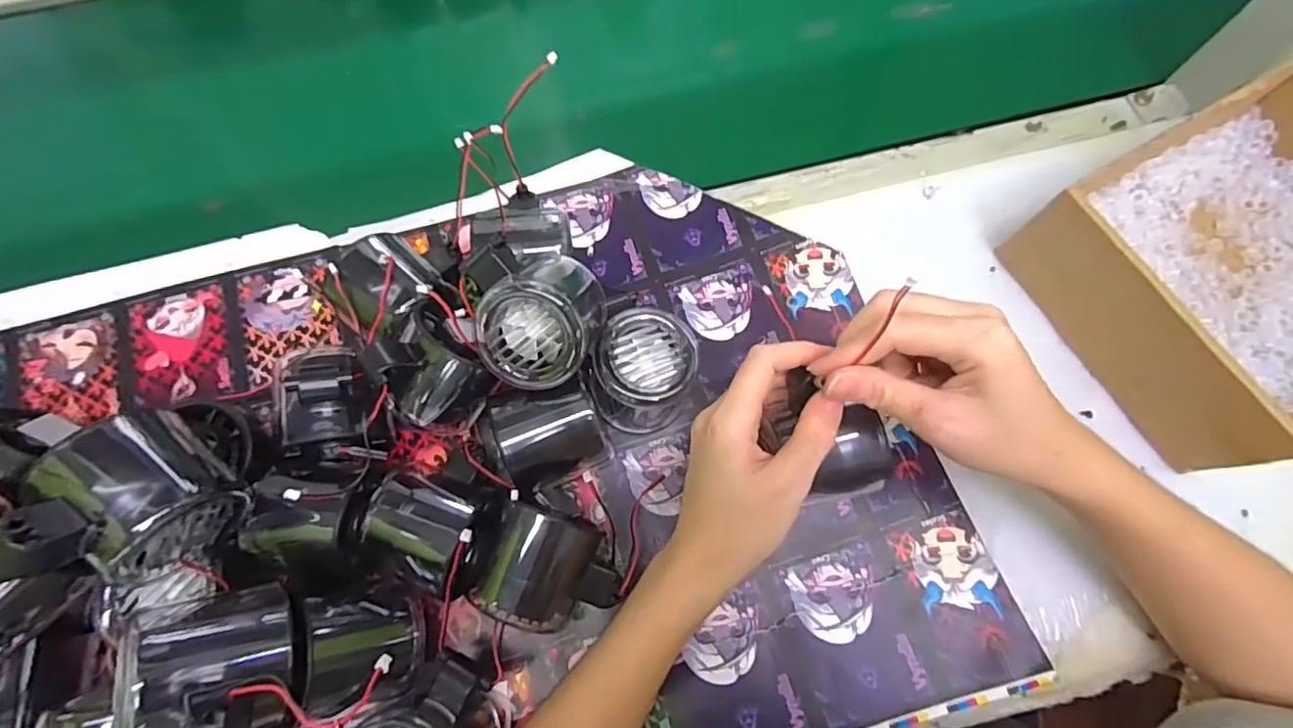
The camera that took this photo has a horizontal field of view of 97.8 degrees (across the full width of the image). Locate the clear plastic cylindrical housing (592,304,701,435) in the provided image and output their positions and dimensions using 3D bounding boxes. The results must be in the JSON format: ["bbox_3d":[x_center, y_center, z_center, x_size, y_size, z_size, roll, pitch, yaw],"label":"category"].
[{"bbox_3d":[-0.001,0.005,0.321,0.052,0.058,0.057,0,73,0],"label":"clear plastic cylindrical housing"}]

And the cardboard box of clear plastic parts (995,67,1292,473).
[{"bbox_3d":[0.359,-0.063,0.327,0.210,0.067,0.164,-26,74,-8],"label":"cardboard box of clear plastic parts"}]

